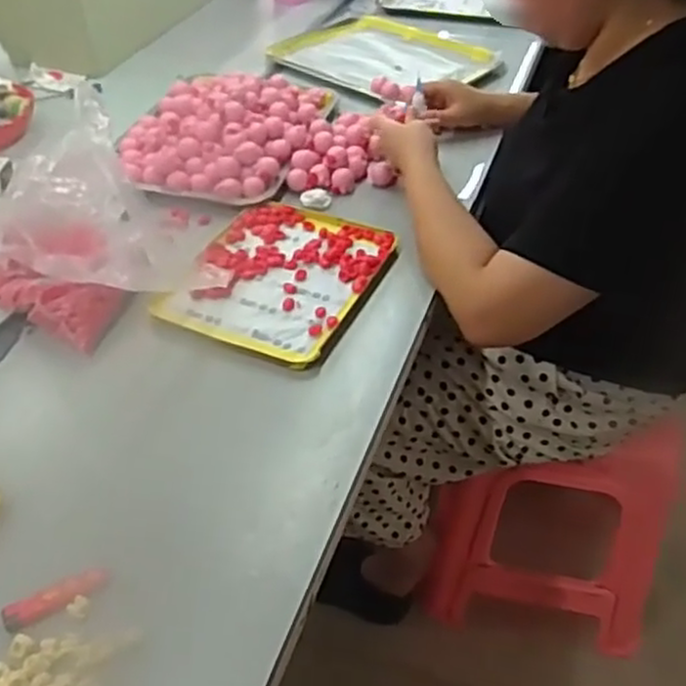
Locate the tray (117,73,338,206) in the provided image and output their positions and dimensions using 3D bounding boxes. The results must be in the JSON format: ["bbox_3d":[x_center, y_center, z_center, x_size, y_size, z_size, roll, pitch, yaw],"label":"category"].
[{"bbox_3d":[-0.165,-0.307,1.025,0.240,0.055,0.325,10,44,12],"label":"tray"}]

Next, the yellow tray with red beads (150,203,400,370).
[{"bbox_3d":[-0.069,-0.073,0.824,0.198,0.024,0.235,17,46,19],"label":"yellow tray with red beads"}]

